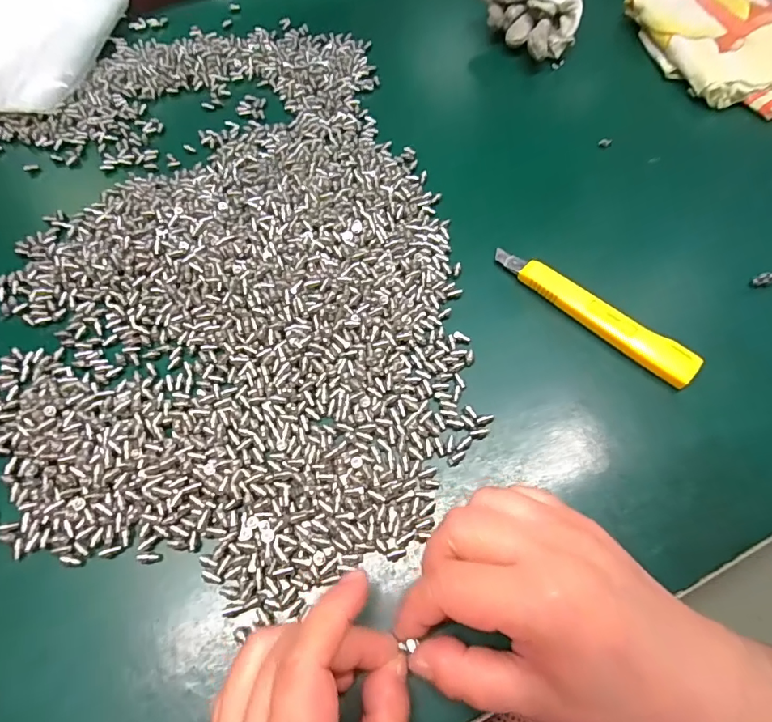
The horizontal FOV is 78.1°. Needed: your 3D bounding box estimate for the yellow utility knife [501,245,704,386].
[{"bbox_3d":[0.122,-0.030,0.288,0.132,0.013,0.022,37,70,17],"label":"yellow utility knife"}]

